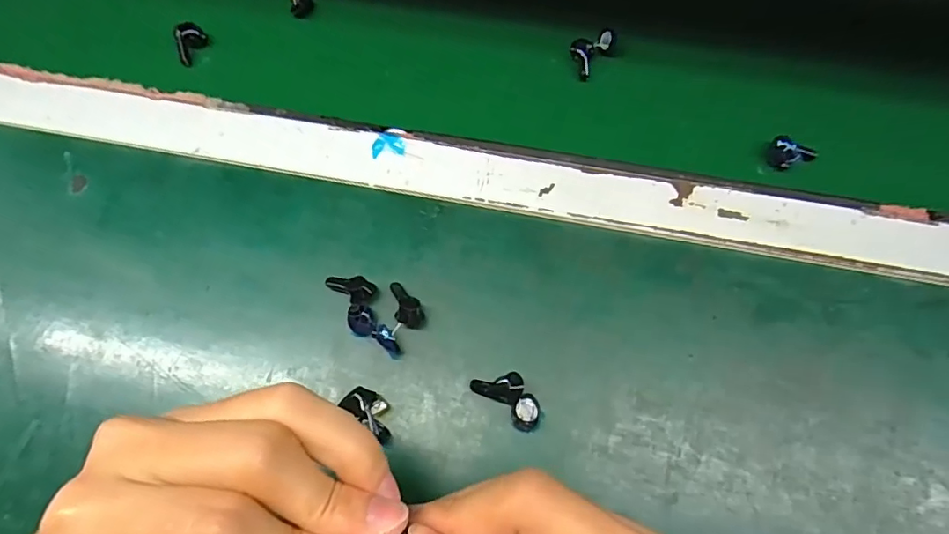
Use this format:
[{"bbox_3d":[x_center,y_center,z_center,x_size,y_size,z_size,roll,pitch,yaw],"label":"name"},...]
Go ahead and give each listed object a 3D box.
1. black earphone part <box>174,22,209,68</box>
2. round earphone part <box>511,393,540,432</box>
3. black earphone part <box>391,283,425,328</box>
[{"bbox_3d":[-0.208,-0.162,0.385,0.011,0.019,0.028,25,71,11],"label":"black earphone part"},{"bbox_3d":[0.028,0.079,0.290,0.015,0.007,0.019,12,69,6],"label":"round earphone part"},{"bbox_3d":[-0.039,0.021,0.310,0.016,0.008,0.029,-12,69,-3],"label":"black earphone part"}]

